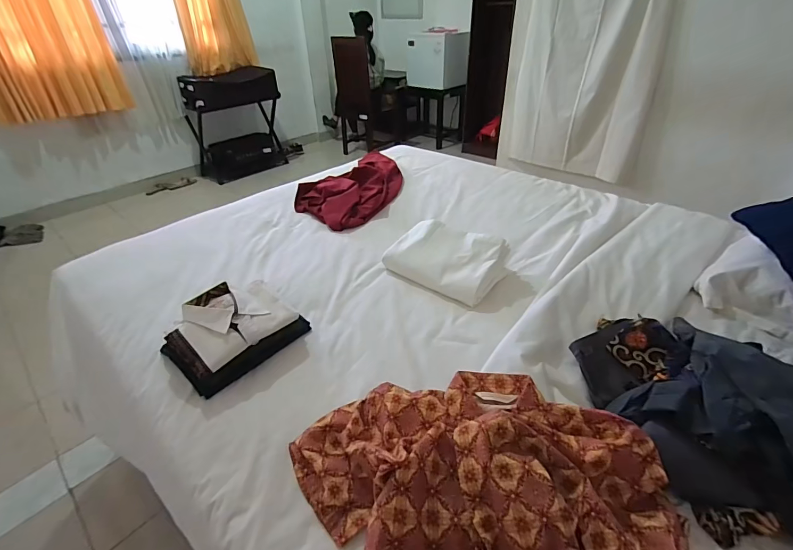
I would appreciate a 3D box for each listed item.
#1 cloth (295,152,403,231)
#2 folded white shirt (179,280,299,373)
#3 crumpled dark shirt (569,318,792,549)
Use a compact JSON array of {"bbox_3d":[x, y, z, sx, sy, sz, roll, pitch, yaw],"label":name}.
[{"bbox_3d":[-0.127,-0.342,1.431,0.315,0.077,0.569,18,40,27],"label":"cloth"},{"bbox_3d":[-0.337,0.082,0.788,0.185,0.050,0.193,28,44,35],"label":"folded white shirt"},{"bbox_3d":[0.508,0.197,0.594,0.307,0.134,0.375,-11,36,-13],"label":"crumpled dark shirt"}]

